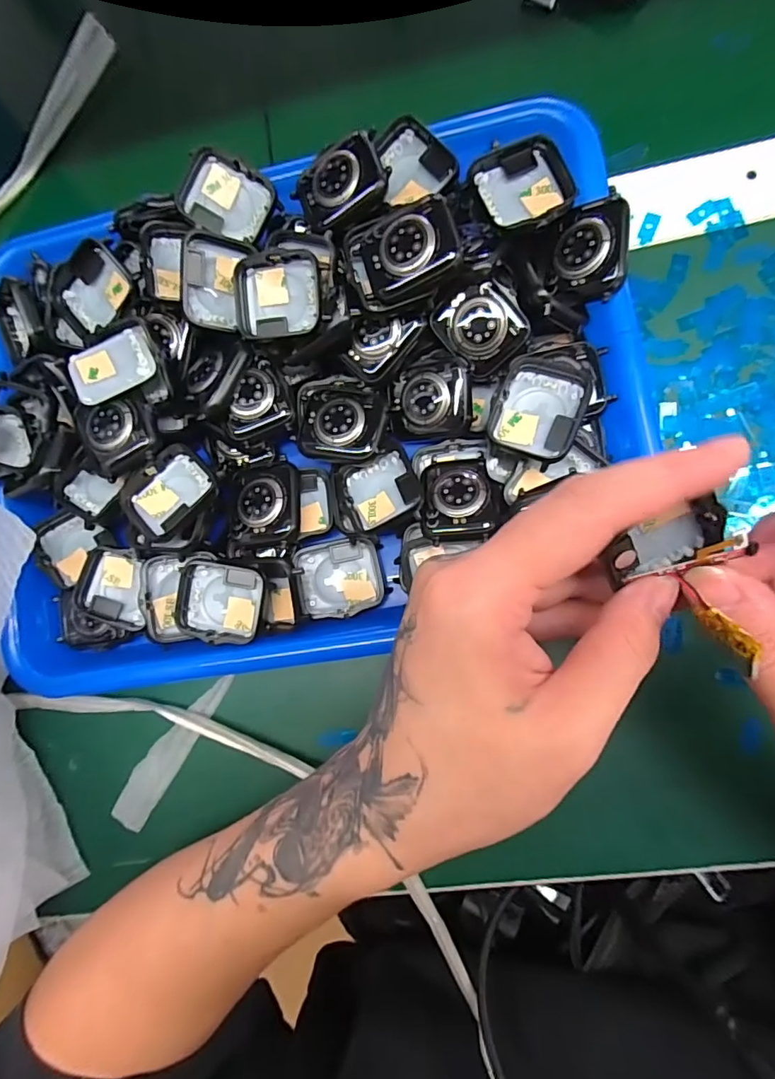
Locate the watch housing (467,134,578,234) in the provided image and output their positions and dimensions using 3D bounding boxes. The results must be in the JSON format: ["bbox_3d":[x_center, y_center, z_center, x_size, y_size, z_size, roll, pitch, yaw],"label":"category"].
[{"bbox_3d":[0.062,-0.160,0.229,0.044,0.012,0.040,-21,83,5],"label":"watch housing"}]

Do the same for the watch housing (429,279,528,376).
[{"bbox_3d":[0.044,-0.100,0.235,0.036,0.011,0.040,-30,99,18],"label":"watch housing"}]

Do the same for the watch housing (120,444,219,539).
[{"bbox_3d":[-0.105,-0.024,0.243,0.041,0.011,0.032,-45,81,2],"label":"watch housing"}]

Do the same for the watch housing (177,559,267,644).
[{"bbox_3d":[-0.081,0.031,0.248,0.042,0.011,0.037,6,86,8],"label":"watch housing"}]

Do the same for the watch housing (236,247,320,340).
[{"bbox_3d":[-0.051,-0.116,0.238,0.042,0.011,0.037,6,105,16],"label":"watch housing"}]

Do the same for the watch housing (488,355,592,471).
[{"bbox_3d":[0.068,-0.060,0.226,0.037,0.009,0.051,15,87,8],"label":"watch housing"}]

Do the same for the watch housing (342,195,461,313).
[{"bbox_3d":[0.007,-0.127,0.225,0.050,0.013,0.038,-11,91,25],"label":"watch housing"}]

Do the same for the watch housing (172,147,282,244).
[{"bbox_3d":[-0.079,-0.169,0.251,0.044,0.010,0.034,20,95,-15],"label":"watch housing"}]

